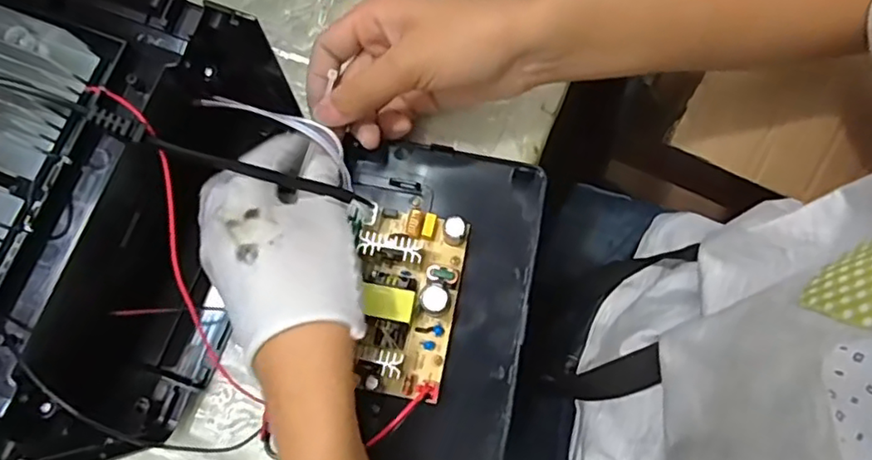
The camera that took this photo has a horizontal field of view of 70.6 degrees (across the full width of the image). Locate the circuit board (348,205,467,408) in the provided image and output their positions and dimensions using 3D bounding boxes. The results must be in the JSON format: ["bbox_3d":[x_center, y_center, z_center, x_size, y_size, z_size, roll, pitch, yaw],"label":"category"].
[{"bbox_3d":[-0.018,0.036,0.329,0.057,0.029,0.099,10,79,1],"label":"circuit board"}]

